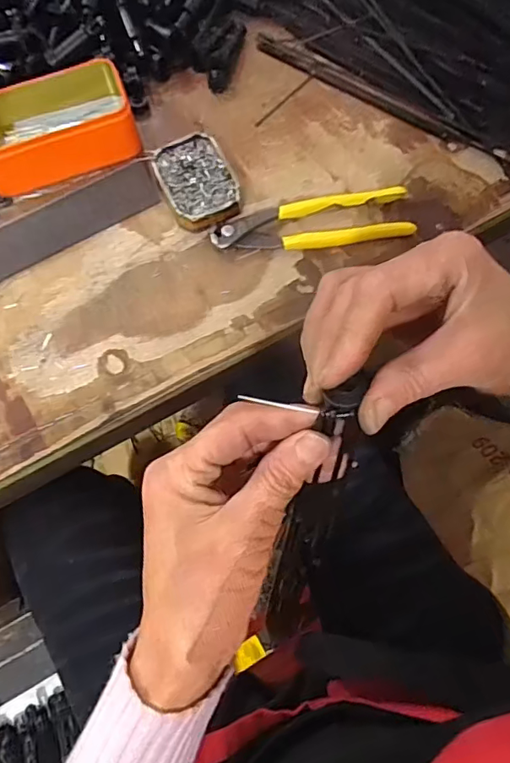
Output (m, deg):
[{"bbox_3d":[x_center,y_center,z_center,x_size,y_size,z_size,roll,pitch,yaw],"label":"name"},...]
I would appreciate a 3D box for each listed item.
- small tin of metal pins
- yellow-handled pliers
[{"bbox_3d":[-0.051,-0.175,0.454,0.060,0.023,0.091,-23,76,-7],"label":"small tin of metal pins"},{"bbox_3d":[0.048,-0.135,0.443,0.163,0.023,0.046,-6,75,-2],"label":"yellow-handled pliers"}]

